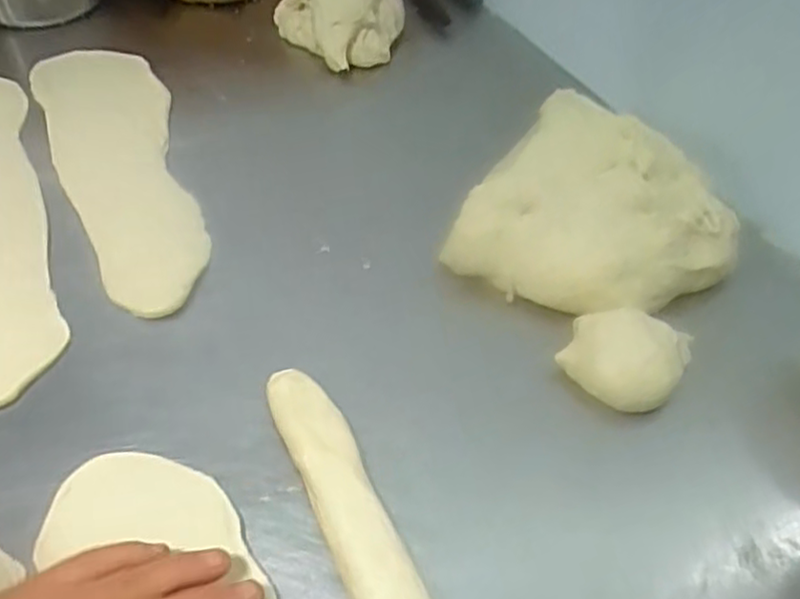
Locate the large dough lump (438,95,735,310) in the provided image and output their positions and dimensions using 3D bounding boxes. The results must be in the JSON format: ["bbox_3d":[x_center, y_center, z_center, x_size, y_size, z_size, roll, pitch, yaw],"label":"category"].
[{"bbox_3d":[0.141,-0.062,0.506,0.187,0.066,0.154,30,56,21],"label":"large dough lump"}]

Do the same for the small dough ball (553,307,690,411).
[{"bbox_3d":[0.144,0.033,0.447,0.071,0.044,0.063,26,54,19],"label":"small dough ball"}]

